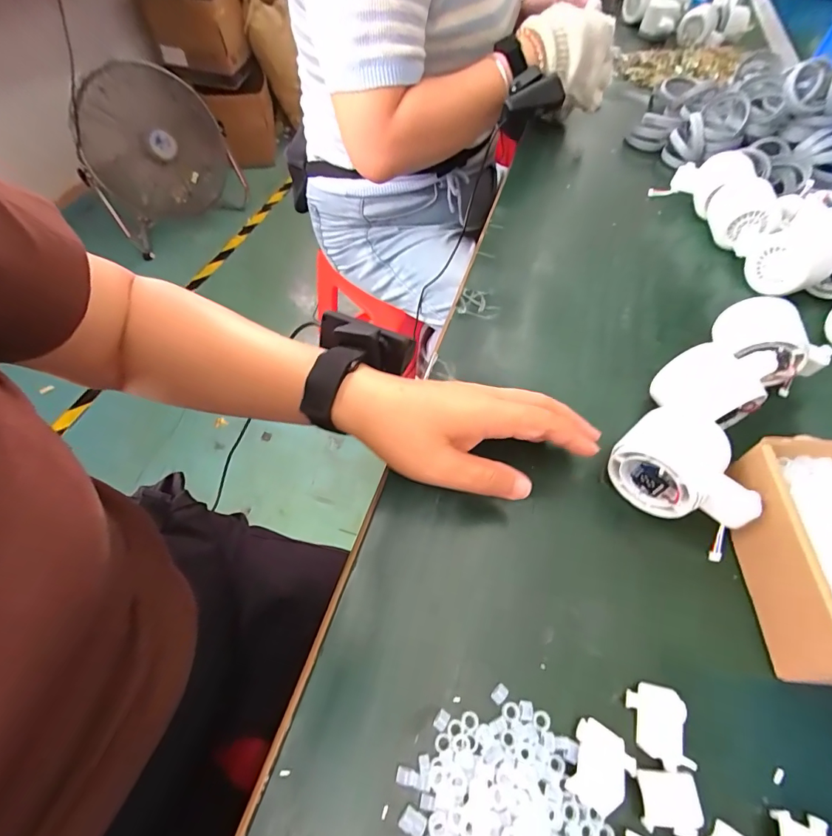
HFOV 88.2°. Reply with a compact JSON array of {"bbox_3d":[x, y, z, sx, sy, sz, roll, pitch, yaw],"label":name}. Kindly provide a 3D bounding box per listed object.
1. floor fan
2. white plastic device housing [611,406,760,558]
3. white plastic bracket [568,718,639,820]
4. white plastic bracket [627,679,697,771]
[{"bbox_3d":[-0.844,-0.860,1.433,0.460,0.435,0.186,-18,60,-14],"label":"floor fan"},{"bbox_3d":[0.183,0.035,0.284,0.061,0.066,0.088,-39,65,-23],"label":"white plastic device housing"},{"bbox_3d":[0.092,0.174,0.213,0.029,0.004,0.034,28,60,15],"label":"white plastic bracket"},{"bbox_3d":[0.127,0.163,0.229,0.029,0.018,0.035,15,57,7],"label":"white plastic bracket"}]

